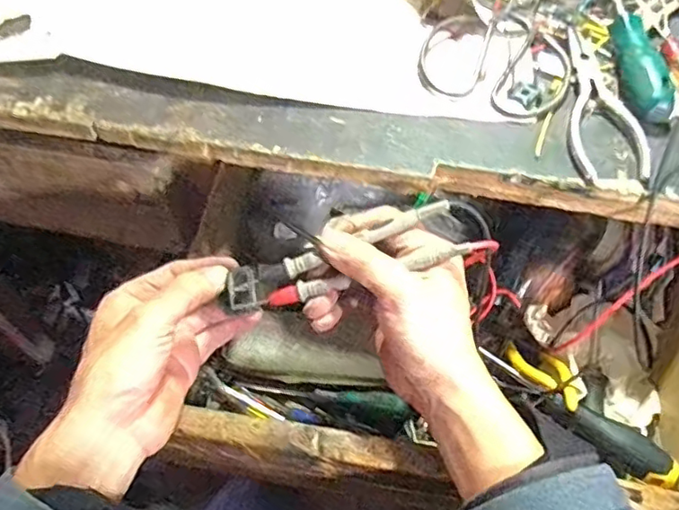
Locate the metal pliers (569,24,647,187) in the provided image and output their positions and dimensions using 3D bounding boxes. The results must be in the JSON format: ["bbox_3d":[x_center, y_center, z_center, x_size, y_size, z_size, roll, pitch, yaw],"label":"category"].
[{"bbox_3d":[0.186,-0.113,0.434,0.047,0.010,0.144,4,57,1],"label":"metal pliers"}]

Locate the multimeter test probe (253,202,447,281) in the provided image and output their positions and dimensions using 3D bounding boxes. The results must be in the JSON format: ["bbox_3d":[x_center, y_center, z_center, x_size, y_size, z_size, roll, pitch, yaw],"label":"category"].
[{"bbox_3d":[0.009,-0.008,0.381,0.127,0.008,0.011,-22,59,5],"label":"multimeter test probe"}]

